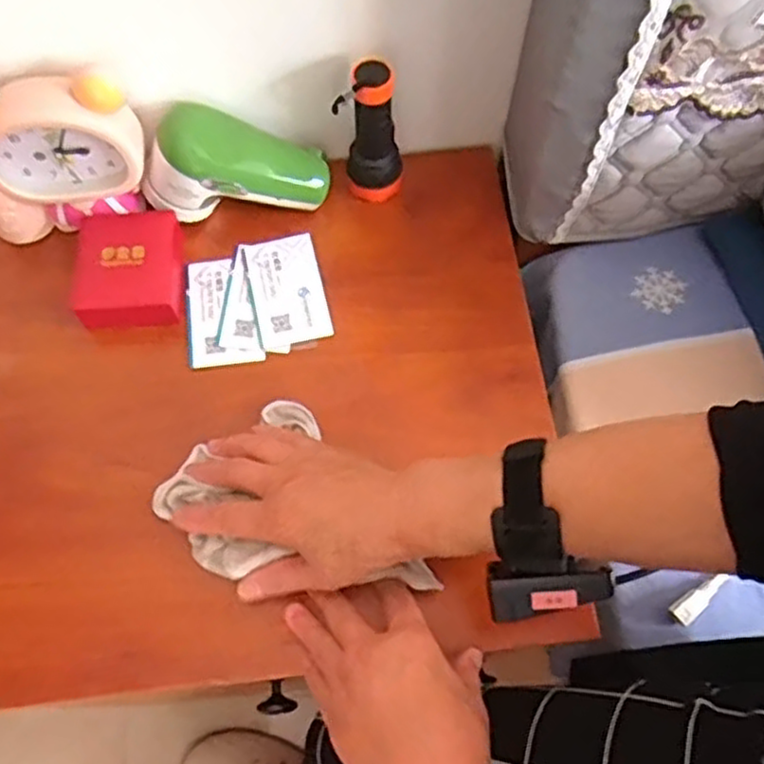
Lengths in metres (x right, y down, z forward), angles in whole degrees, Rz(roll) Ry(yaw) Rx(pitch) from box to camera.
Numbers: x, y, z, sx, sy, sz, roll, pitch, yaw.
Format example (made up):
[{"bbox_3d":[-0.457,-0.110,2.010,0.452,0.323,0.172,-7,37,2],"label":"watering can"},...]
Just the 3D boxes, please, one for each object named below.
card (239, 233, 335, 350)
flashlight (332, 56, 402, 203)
[{"bbox_3d":[-0.073,-0.072,0.563,0.055,0.004,0.093,-14,69,-5],"label":"card"},{"bbox_3d":[-0.007,-0.182,0.545,0.039,0.111,0.035,38,73,14],"label":"flashlight"}]

